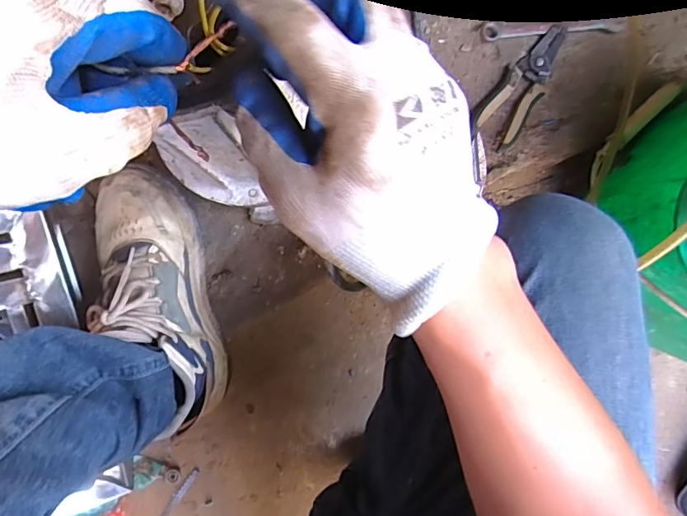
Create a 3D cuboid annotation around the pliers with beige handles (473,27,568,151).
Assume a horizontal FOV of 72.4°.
[{"bbox_3d":[0.220,-0.213,0.572,0.055,0.017,0.156,33,89,1],"label":"pliers with beige handles"}]

